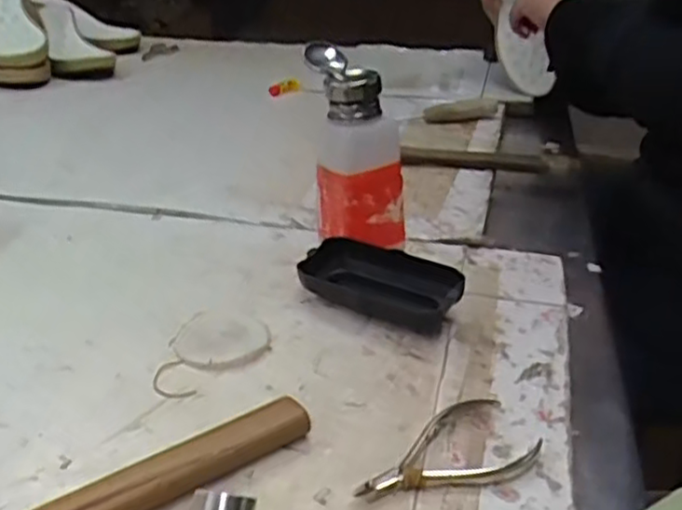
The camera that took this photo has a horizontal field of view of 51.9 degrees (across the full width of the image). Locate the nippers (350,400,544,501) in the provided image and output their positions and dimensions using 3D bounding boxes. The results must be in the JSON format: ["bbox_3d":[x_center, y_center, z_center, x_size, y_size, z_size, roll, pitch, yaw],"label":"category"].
[{"bbox_3d":[0.057,0.102,0.350,0.100,0.009,0.052,-21,34,-35],"label":"nippers"}]

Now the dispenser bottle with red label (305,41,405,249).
[{"bbox_3d":[0.013,-0.071,0.522,0.060,0.150,0.068,-11,29,-20],"label":"dispenser bottle with red label"}]

